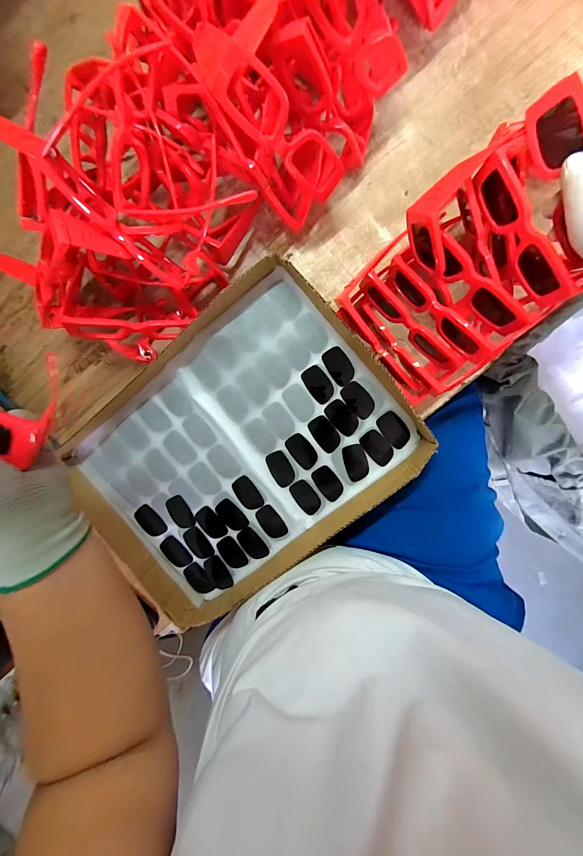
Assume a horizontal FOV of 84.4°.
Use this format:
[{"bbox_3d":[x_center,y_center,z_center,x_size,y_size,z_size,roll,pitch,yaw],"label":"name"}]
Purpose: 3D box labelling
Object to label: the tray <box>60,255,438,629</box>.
[{"bbox_3d":[-0.068,0.036,0.423,0.416,0.056,0.314,-39,94,8],"label":"tray"}]

